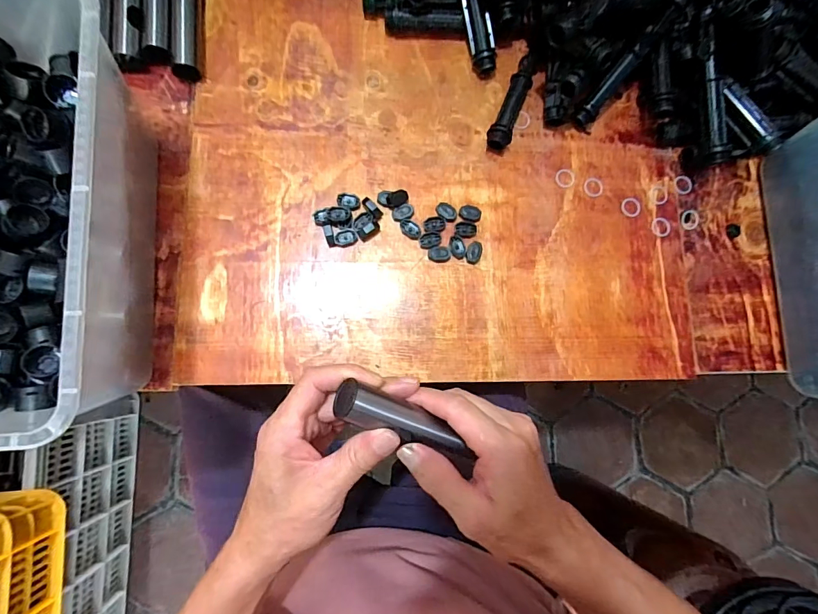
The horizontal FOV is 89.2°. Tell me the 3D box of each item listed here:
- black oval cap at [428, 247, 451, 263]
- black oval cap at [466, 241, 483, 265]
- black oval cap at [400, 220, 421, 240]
[{"bbox_3d":[0.030,-0.051,0.404,0.021,0.005,0.016,-1,82,-5],"label":"black oval cap"},{"bbox_3d":[0.064,-0.054,0.407,0.015,0.009,0.022,17,81,-2],"label":"black oval cap"},{"bbox_3d":[0.002,-0.077,0.408,0.015,0.004,0.022,-40,87,-9],"label":"black oval cap"}]

